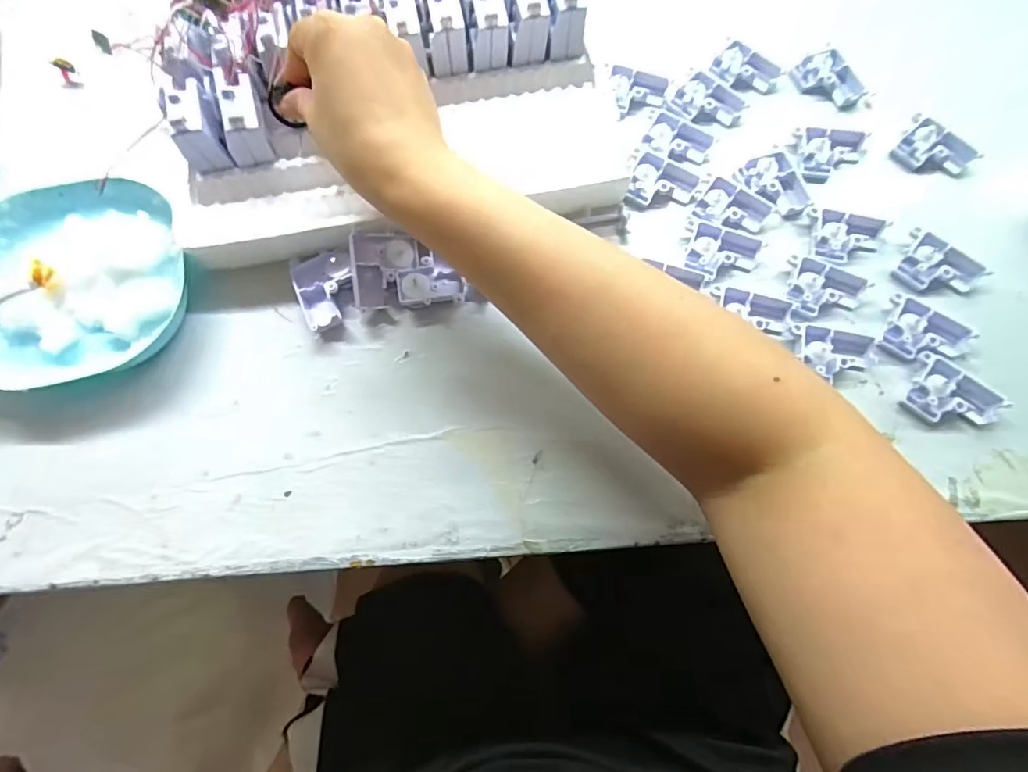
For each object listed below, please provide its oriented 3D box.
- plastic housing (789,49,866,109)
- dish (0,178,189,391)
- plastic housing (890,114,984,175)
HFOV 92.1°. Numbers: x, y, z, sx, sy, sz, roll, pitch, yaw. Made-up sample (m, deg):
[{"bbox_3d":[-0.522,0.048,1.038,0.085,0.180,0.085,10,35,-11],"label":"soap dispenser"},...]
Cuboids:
[{"bbox_3d":[0.235,-0.227,0.368,0.035,0.011,0.049,-43,78,-13],"label":"plastic housing"},{"bbox_3d":[-0.272,-0.066,0.304,0.125,0.026,0.126,0,73,-1],"label":"dish"},{"bbox_3d":[0.295,-0.165,0.348,0.048,0.015,0.032,40,78,9],"label":"plastic housing"}]

